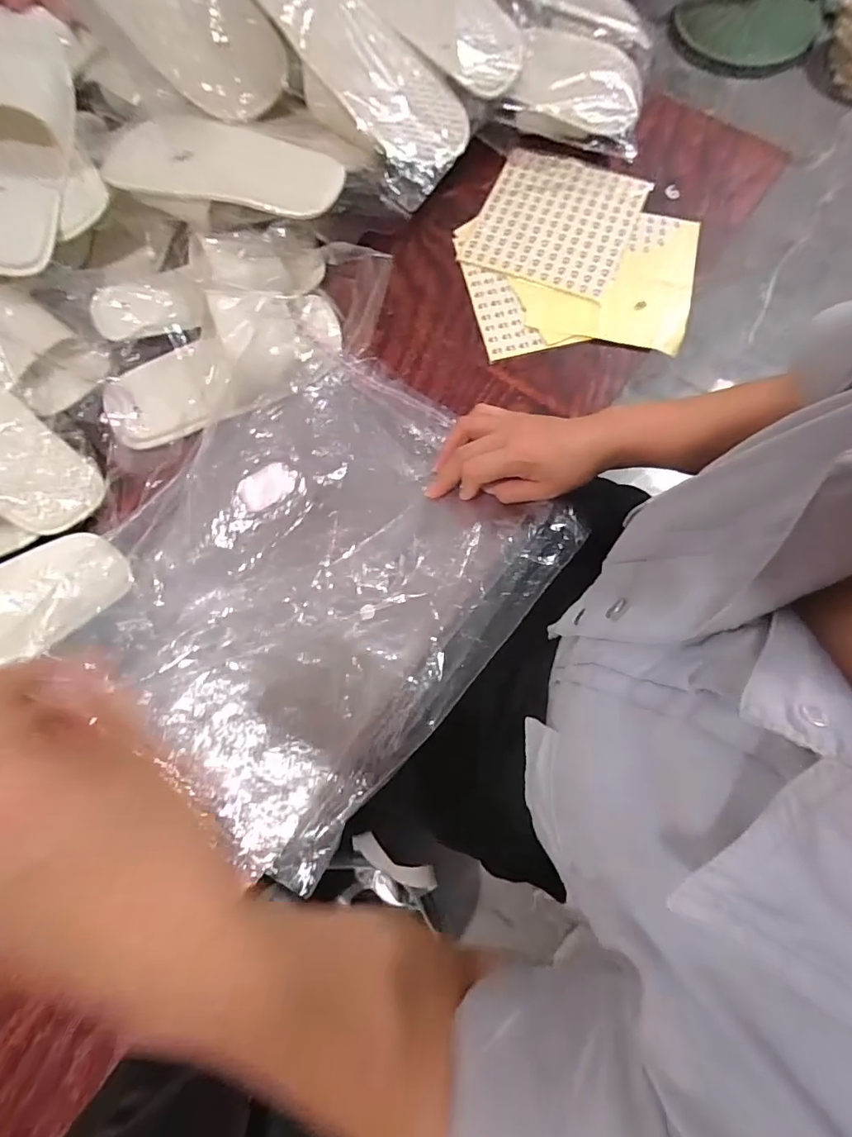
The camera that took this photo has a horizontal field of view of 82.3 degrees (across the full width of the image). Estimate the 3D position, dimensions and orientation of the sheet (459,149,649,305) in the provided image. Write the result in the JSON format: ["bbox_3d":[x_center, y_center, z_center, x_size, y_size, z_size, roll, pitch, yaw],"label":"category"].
[{"bbox_3d":[0.140,-0.376,0.525,0.159,0.005,0.172,23,77,5],"label":"sheet"}]

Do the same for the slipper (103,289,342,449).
[{"bbox_3d":[-0.188,-0.195,0.446,0.230,0.054,0.094,-25,77,-6],"label":"slipper"}]

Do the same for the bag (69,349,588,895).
[{"bbox_3d":[-0.086,0.007,0.420,0.307,0.022,0.362,44,80,9],"label":"bag"}]

